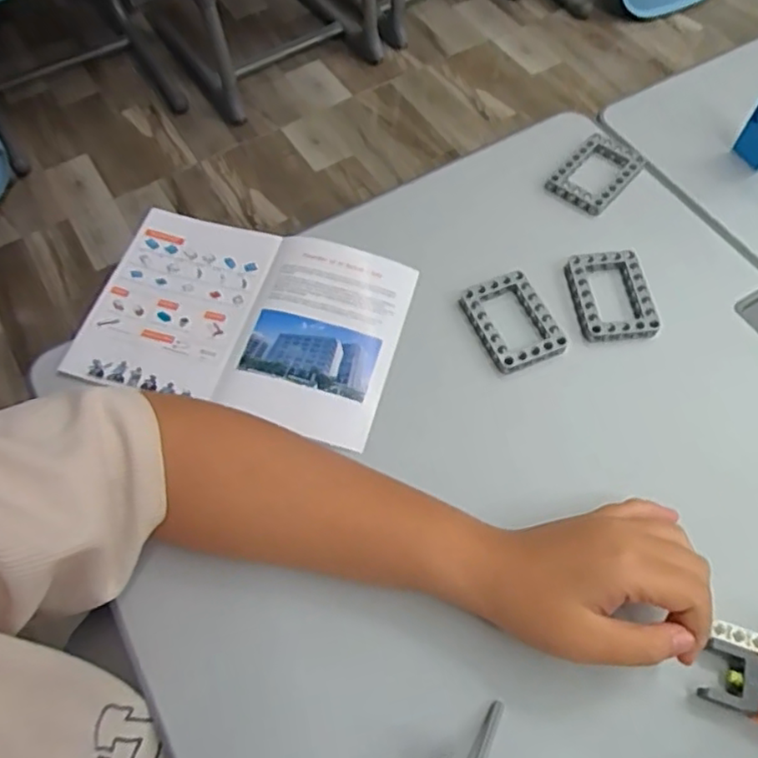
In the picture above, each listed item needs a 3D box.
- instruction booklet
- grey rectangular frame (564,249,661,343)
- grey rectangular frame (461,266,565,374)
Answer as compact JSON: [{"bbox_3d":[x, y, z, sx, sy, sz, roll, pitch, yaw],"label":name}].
[{"bbox_3d":[-0.096,-0.044,0.465,0.217,0.012,0.149,13,65,9],"label":"instruction booklet"},{"bbox_3d":[0.168,-0.060,0.463,0.054,0.011,0.072,-7,61,-3],"label":"grey rectangular frame"},{"bbox_3d":[0.095,-0.041,0.456,0.053,0.010,0.073,-22,63,-11],"label":"grey rectangular frame"}]

